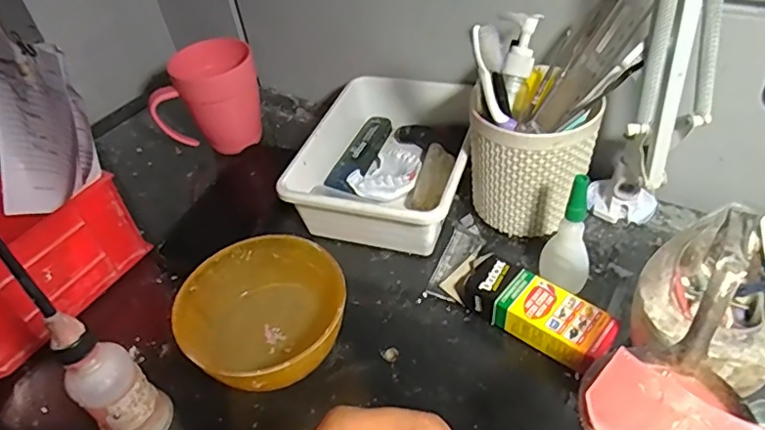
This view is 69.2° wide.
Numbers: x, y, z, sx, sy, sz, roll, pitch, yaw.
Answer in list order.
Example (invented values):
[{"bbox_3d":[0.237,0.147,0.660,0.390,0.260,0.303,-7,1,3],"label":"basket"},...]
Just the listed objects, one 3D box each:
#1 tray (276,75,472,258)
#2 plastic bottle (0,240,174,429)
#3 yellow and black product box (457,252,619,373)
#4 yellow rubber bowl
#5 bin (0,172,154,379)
[{"bbox_3d":[0.011,-0.048,0.509,0.140,0.063,0.188,10,46,18],"label":"tray"},{"bbox_3d":[-0.173,0.076,0.313,0.045,0.180,0.043,31,55,34],"label":"plastic bottle"},{"bbox_3d":[0.107,0.069,0.399,0.045,0.028,0.112,-37,51,-27],"label":"yellow and black product box"},{"bbox_3d":[-0.075,0.079,0.381,0.105,0.066,0.113,-4,43,4],"label":"yellow rubber bowl"},{"bbox_3d":[-0.294,0.040,0.441,0.096,0.091,0.169,20,50,26],"label":"bin"}]

